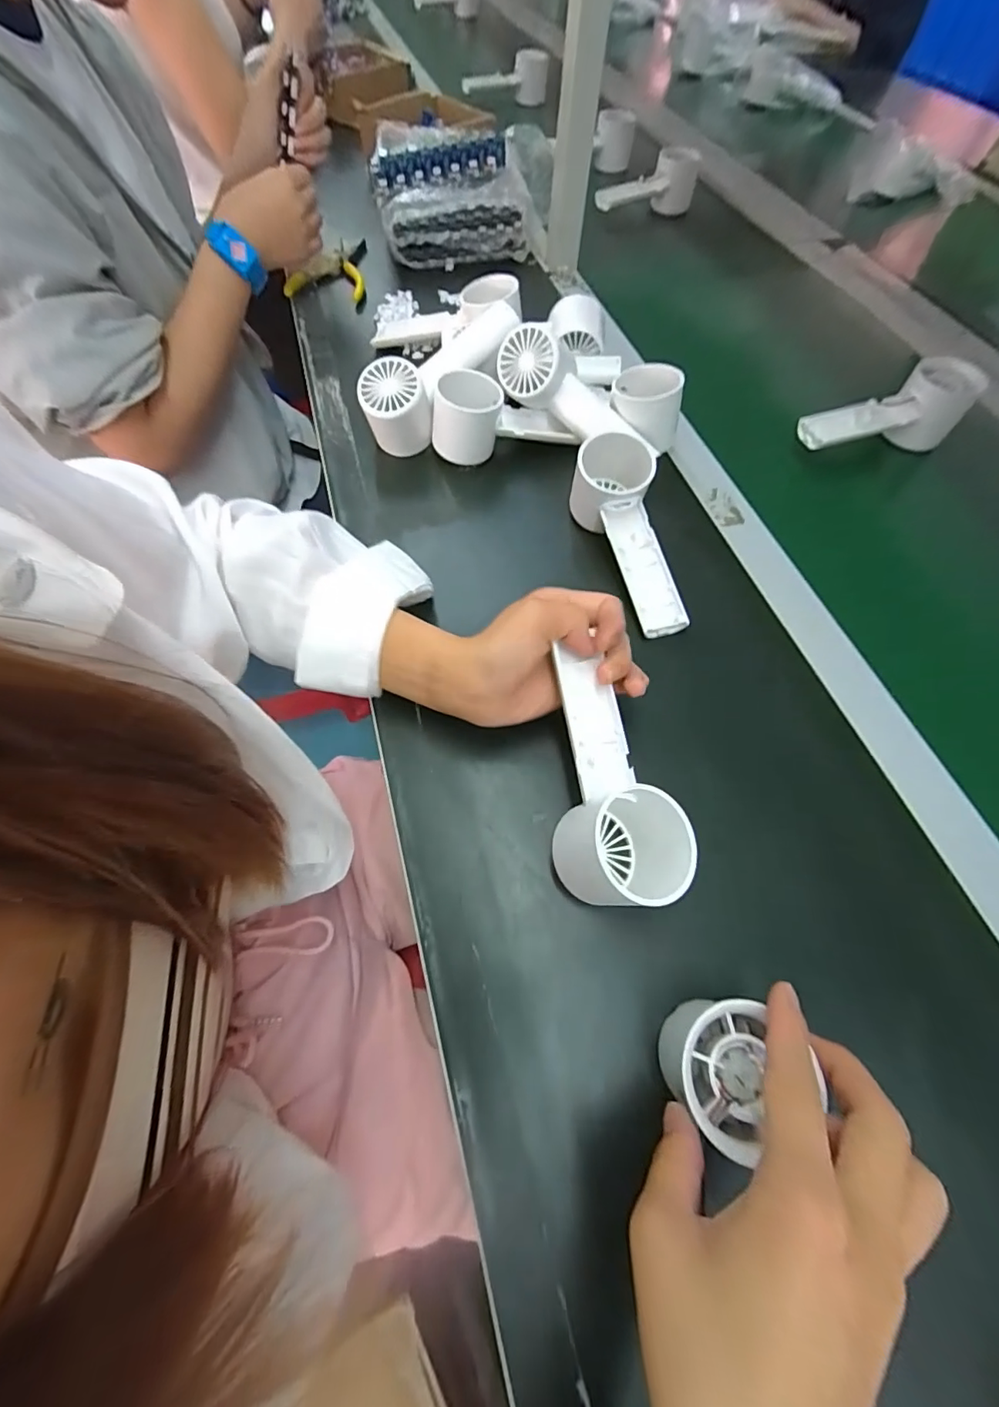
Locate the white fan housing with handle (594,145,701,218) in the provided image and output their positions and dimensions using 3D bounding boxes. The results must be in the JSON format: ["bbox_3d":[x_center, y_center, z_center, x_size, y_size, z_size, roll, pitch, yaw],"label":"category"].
[{"bbox_3d":[0.198,-0.702,0.709,0.145,0.063,0.054,-30,66,-15],"label":"white fan housing with handle"}]

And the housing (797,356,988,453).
[{"bbox_3d":[0.333,-0.255,0.461,0.150,0.067,0.052,-11,62,-6],"label":"housing"}]

